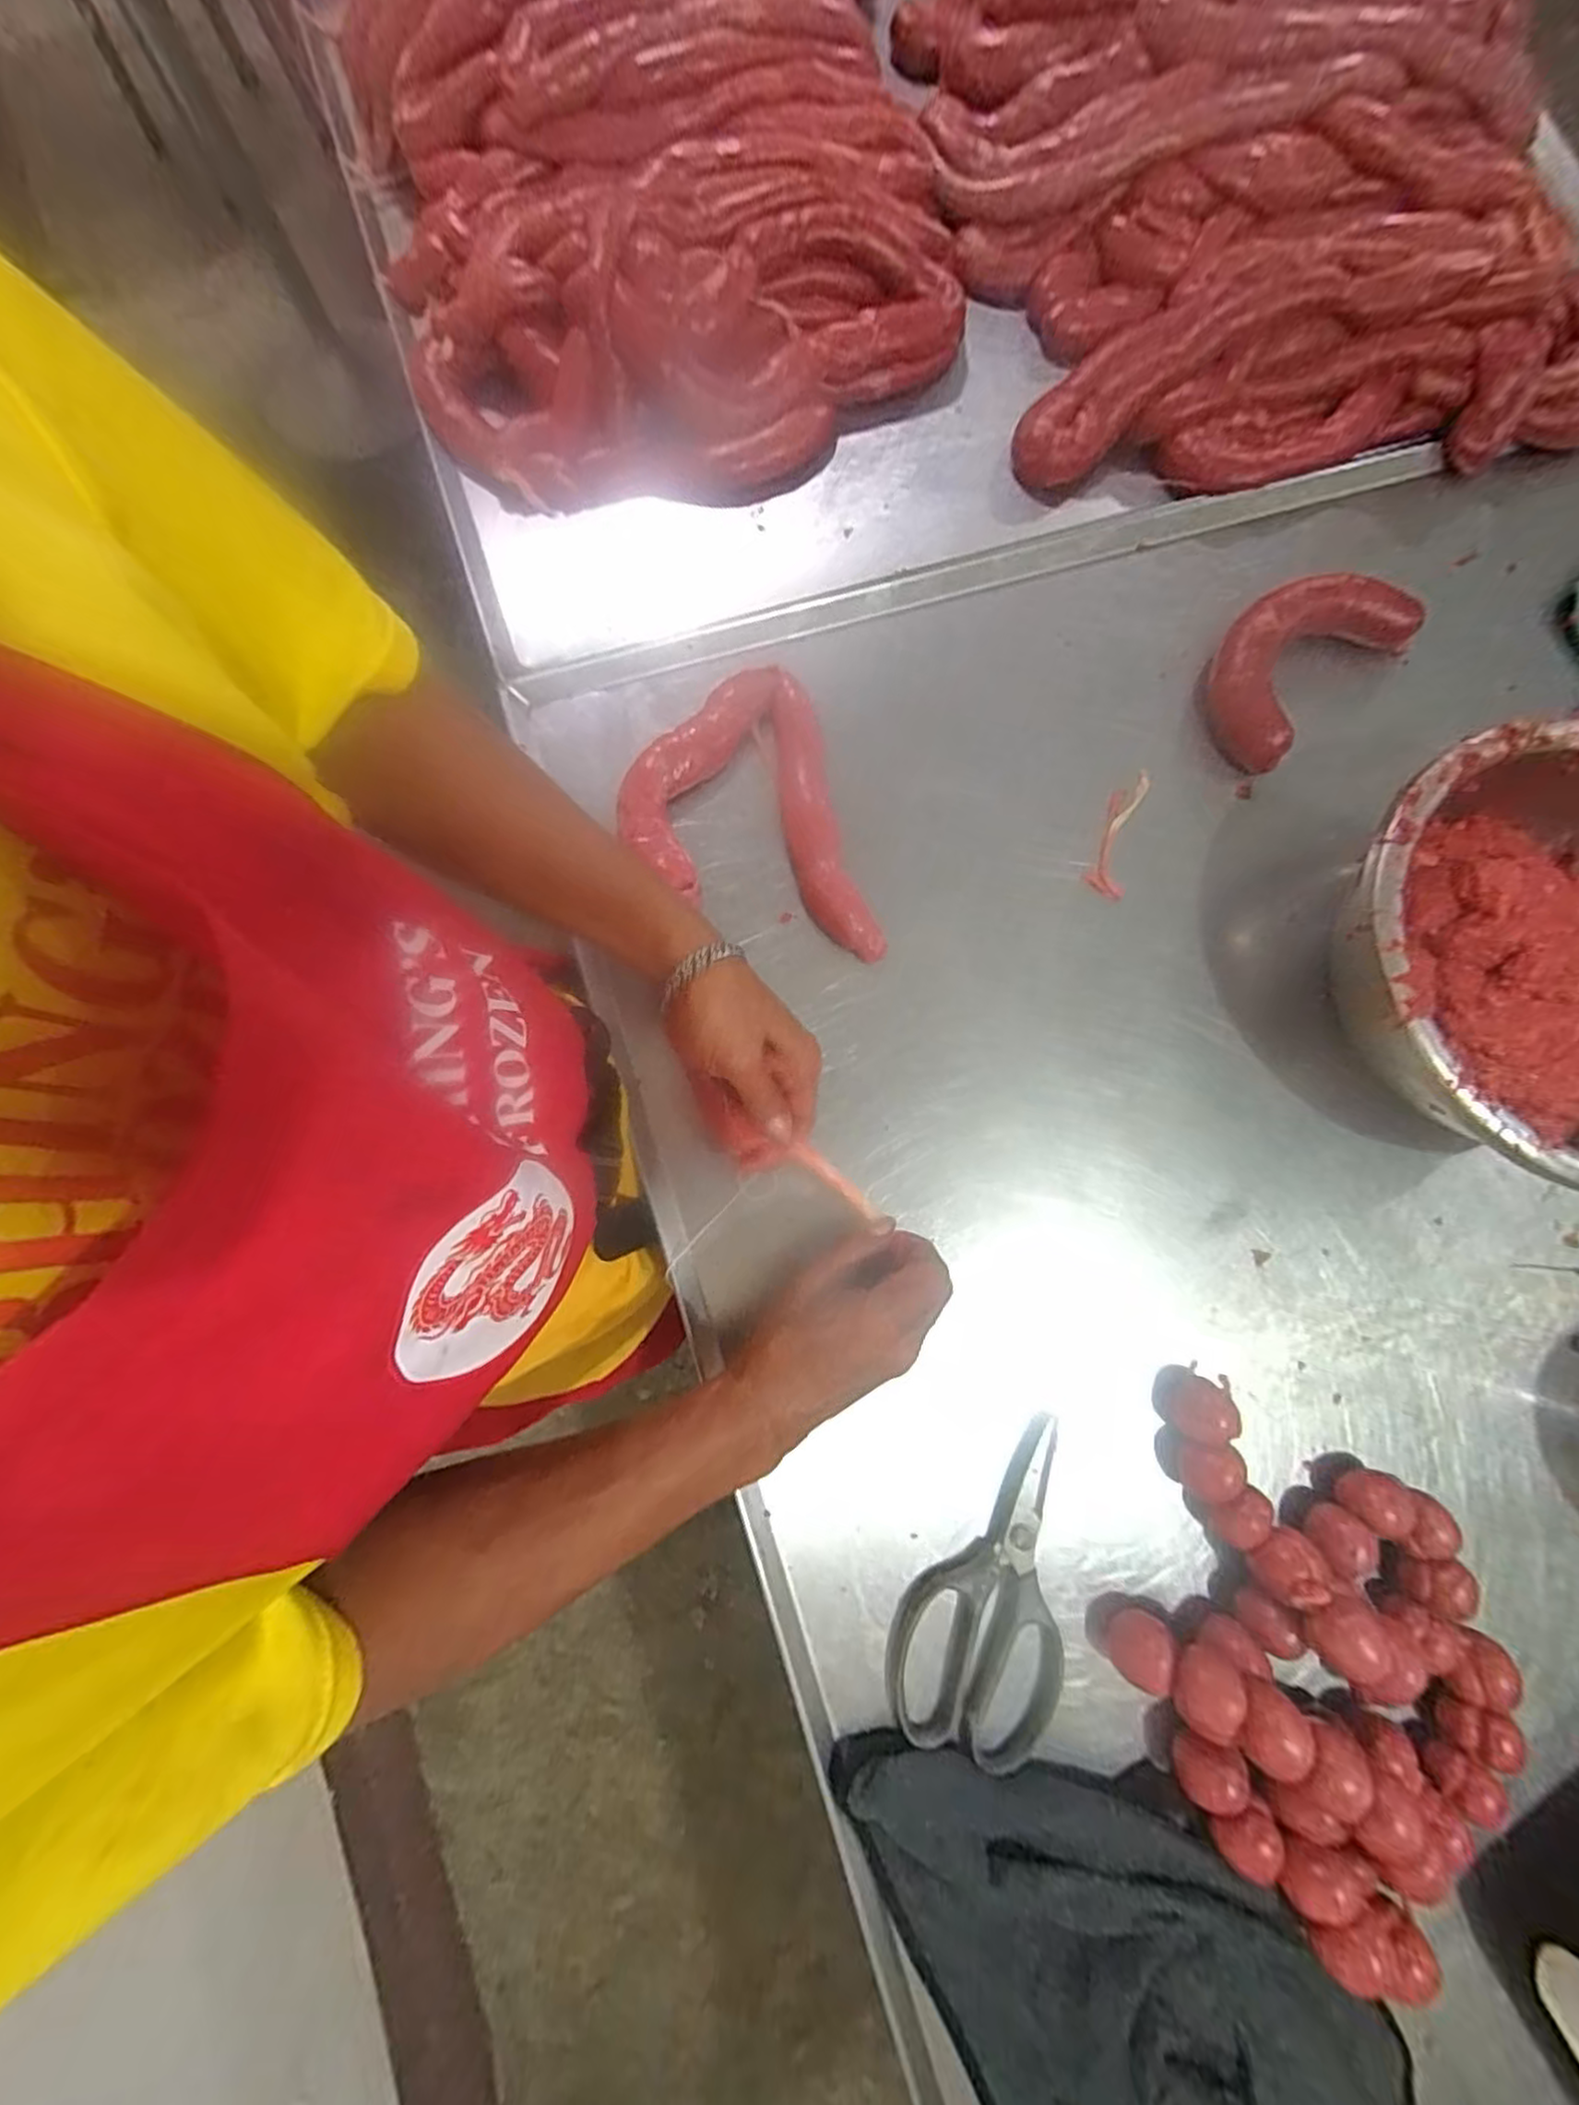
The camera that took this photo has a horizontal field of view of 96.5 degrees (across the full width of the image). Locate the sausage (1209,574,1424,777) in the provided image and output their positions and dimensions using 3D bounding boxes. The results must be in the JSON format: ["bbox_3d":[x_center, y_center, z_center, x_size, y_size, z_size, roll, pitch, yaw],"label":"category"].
[{"bbox_3d":[0.388,-0.303,0.538,0.179,0.031,0.094,-42,83,-7],"label":"sausage"}]

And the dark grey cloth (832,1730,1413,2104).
[{"bbox_3d":[0.176,0.485,0.388,0.206,0.031,0.290,-26,81,-5],"label":"dark grey cloth"}]

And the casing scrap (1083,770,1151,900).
[{"bbox_3d":[0.244,-0.164,0.525,0.030,0.004,0.102,16,80,2],"label":"casing scrap"}]

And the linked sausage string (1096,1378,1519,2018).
[{"bbox_3d":[0.301,0.354,0.401,0.224,0.062,0.238,25,81,4],"label":"linked sausage string"}]

